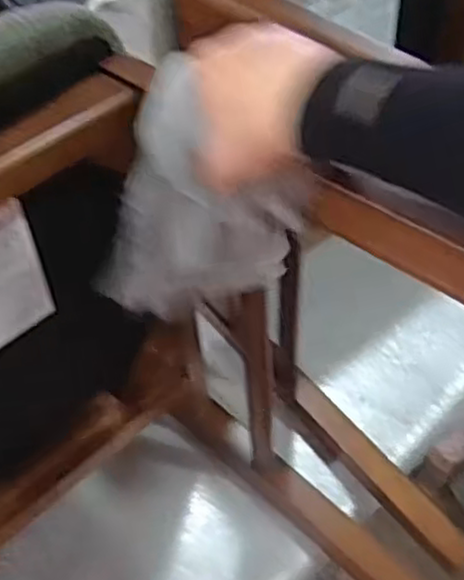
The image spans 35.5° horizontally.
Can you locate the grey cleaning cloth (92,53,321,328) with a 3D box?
[{"bbox_3d":[-0.019,-0.055,0.499,0.145,0.189,0.047,12,52,9],"label":"grey cleaning cloth"}]

